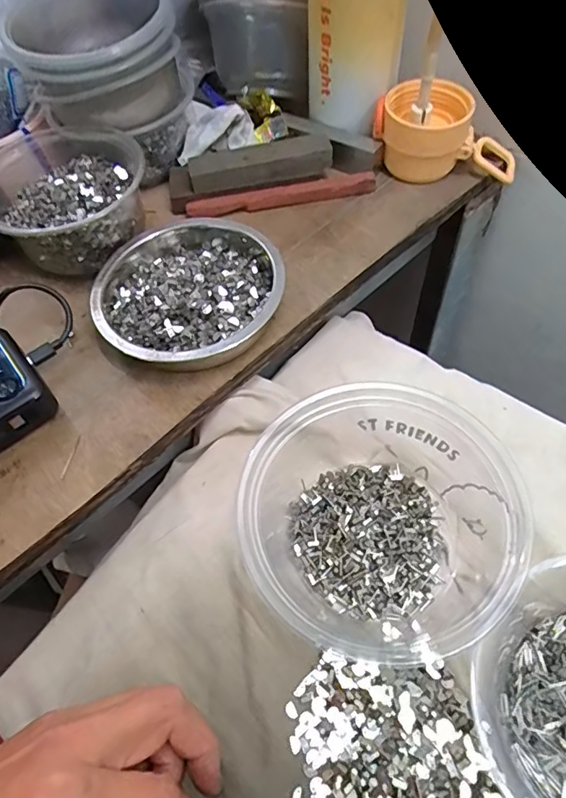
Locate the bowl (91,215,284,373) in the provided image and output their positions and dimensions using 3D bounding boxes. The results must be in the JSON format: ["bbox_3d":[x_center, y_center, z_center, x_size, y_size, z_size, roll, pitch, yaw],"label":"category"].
[{"bbox_3d":[-0.061,-0.074,0.341,0.117,0.032,0.125,-3,57,4],"label":"bowl"}]

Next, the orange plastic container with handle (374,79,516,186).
[{"bbox_3d":[0.126,-0.203,0.391,0.107,0.056,0.055,2,56,12],"label":"orange plastic container with handle"}]

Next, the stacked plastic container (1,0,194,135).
[{"bbox_3d":[-0.132,-0.252,0.374,0.111,0.070,0.106,-18,58,-6],"label":"stacked plastic container"}]

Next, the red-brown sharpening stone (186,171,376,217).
[{"bbox_3d":[-0.001,-0.159,0.401,0.145,0.012,0.012,-10,57,-1],"label":"red-brown sharpening stone"}]

